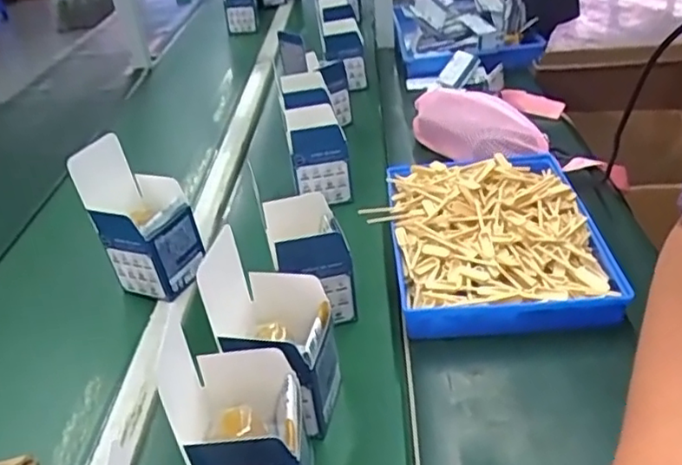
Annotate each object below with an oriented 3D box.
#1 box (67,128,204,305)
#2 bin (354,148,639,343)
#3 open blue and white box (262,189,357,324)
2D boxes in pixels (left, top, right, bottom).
[{"bbox_3d":[-0.239,-0.020,0.771,0.097,0.177,0.096,18,40,33],"label":"box"},{"bbox_3d":[0.175,-0.007,0.783,0.258,0.065,0.320,-4,33,4],"label":"bin"},{"bbox_3d":[-0.033,0.036,0.705,0.075,0.130,0.083,-12,33,-9],"label":"open blue and white box"}]

